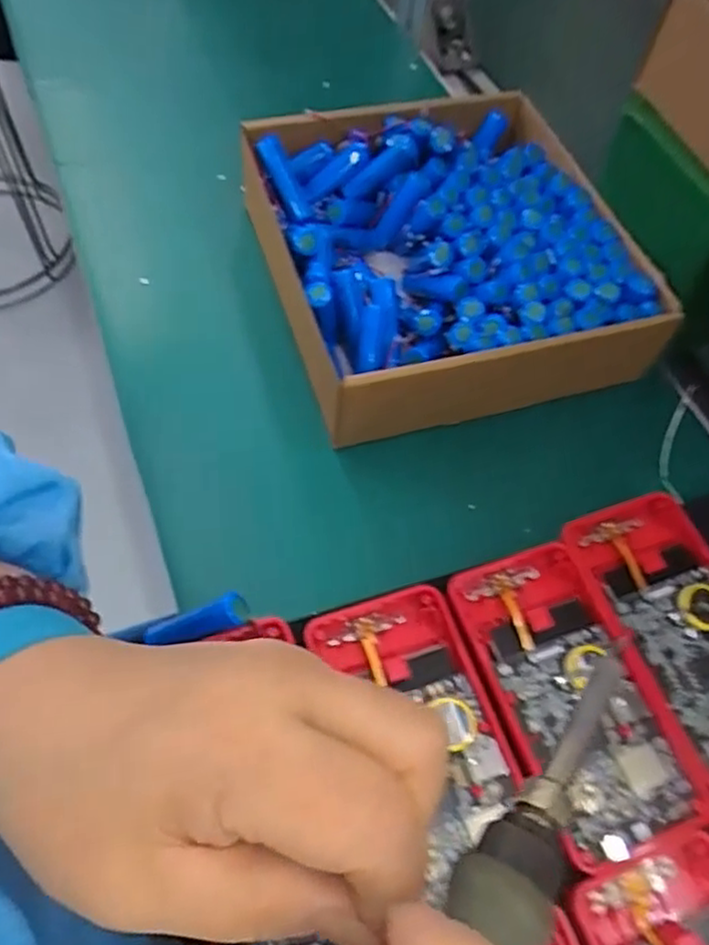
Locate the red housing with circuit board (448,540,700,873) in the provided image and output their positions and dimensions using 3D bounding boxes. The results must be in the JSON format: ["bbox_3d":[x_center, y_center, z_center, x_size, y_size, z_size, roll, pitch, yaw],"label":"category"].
[{"bbox_3d":[0.089,0.090,0.296,0.061,0.010,0.120,-15,61,-14],"label":"red housing with circuit board"}]

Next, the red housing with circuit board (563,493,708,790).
[{"bbox_3d":[0.148,0.068,0.313,0.062,0.009,0.123,-17,61,-15],"label":"red housing with circuit board"}]

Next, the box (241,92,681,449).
[{"bbox_3d":[0.049,-0.126,0.408,0.191,0.054,0.197,-11,60,-11],"label":"box"}]

